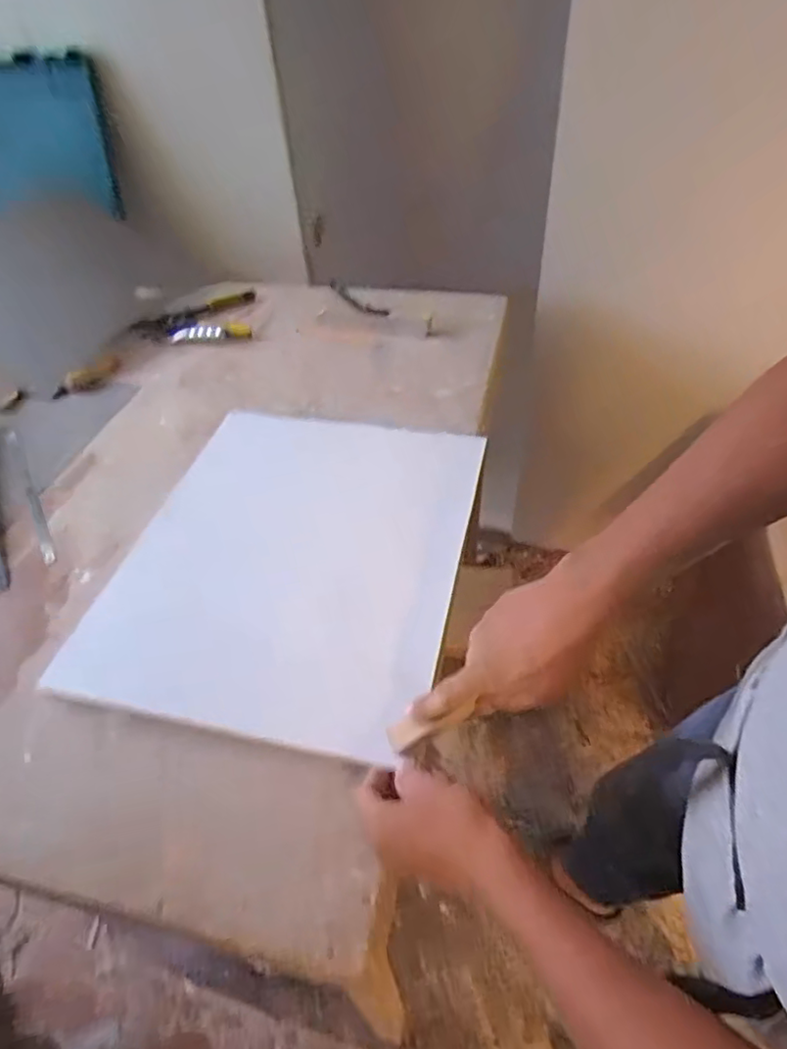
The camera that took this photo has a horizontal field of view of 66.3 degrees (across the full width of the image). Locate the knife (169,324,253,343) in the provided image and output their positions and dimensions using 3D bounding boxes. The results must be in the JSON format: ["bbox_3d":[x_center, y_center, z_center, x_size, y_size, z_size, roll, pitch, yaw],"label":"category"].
[{"bbox_3d":[-0.322,-0.339,1.054,0.140,0.028,0.039,-10,46,-5],"label":"knife"}]

